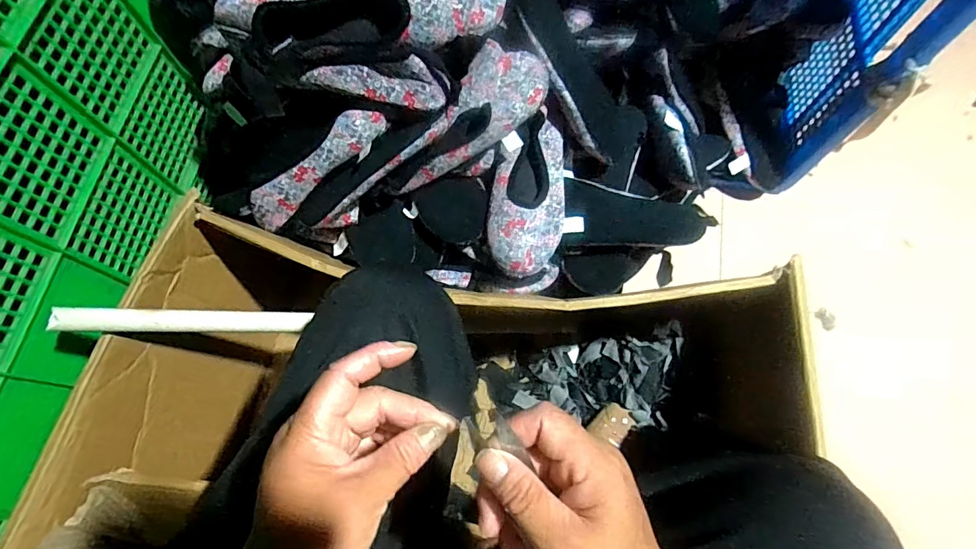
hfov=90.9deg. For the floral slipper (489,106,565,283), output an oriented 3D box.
[{"bbox_3d":[0.052,-0.103,0.628,0.096,0.049,0.205,5,70,2],"label":"floral slipper"}]

